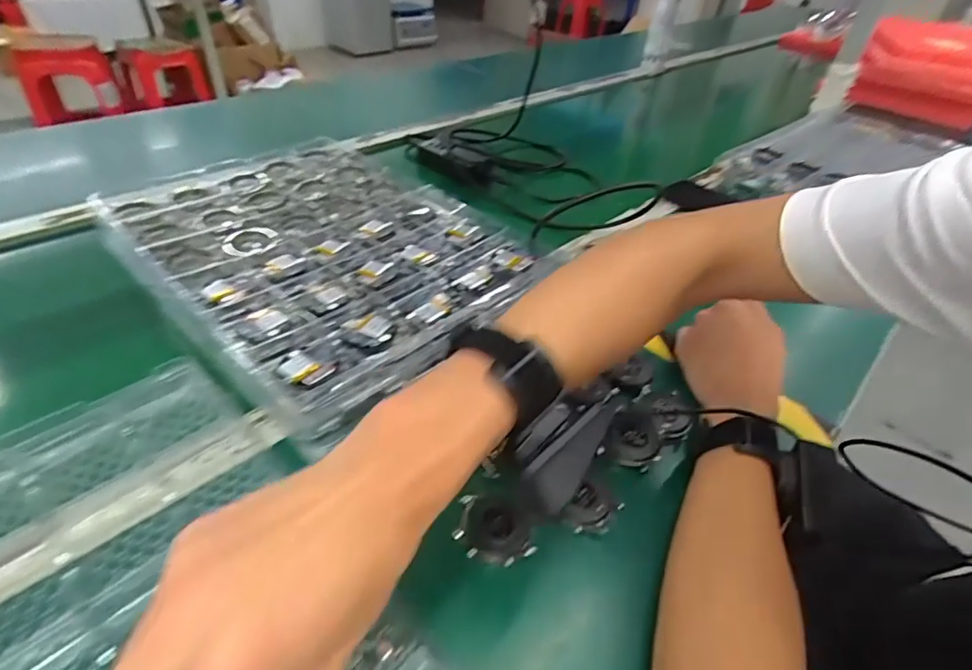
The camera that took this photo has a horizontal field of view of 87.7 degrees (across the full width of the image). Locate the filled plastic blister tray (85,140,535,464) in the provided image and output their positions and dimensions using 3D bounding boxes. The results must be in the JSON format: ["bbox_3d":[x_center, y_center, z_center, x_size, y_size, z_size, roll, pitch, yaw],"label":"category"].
[{"bbox_3d":[-0.172,-0.105,0.535,0.312,0.031,0.447,-31,53,-34],"label":"filled plastic blister tray"}]

